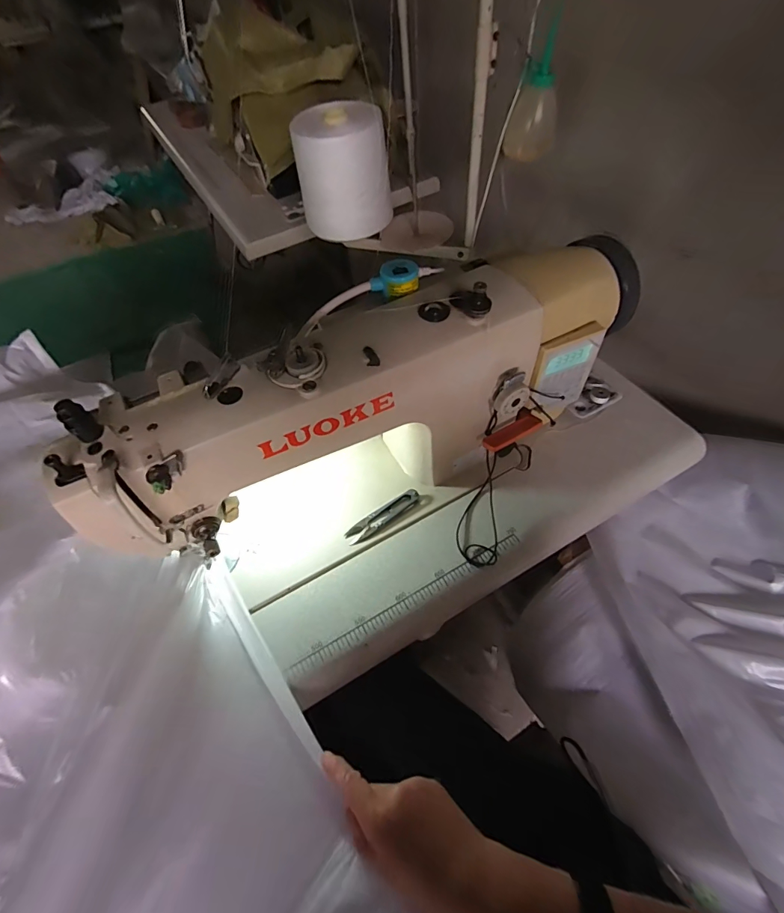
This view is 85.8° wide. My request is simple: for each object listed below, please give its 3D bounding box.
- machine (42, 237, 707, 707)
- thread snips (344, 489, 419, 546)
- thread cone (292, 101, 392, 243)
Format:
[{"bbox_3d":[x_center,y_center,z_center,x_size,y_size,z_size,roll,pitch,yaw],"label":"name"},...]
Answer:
[{"bbox_3d":[0.055,-0.015,0.453,0.629,0.244,0.248,-26,56,-14],"label":"machine"},{"bbox_3d":[-0.010,0.072,0.511,0.101,0.006,0.022,-31,58,-17],"label":"thread snips"},{"bbox_3d":[-0.079,-0.462,0.688,0.140,0.155,0.117,-8,54,-1],"label":"thread cone"}]

